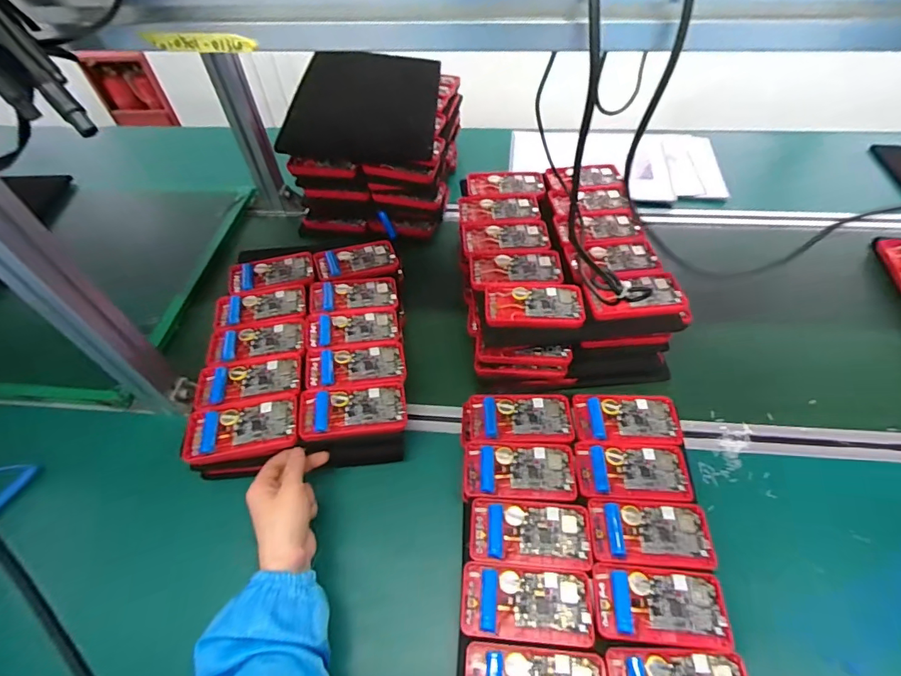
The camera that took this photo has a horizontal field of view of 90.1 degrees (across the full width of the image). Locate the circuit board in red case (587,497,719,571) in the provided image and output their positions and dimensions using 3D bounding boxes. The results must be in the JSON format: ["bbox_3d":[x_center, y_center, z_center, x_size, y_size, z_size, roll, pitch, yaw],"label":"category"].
[{"bbox_3d":[0.208,0.201,0.467,0.121,0.011,0.063,1,52,4],"label":"circuit board in red case"}]

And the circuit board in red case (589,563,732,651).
[{"bbox_3d":[0.200,0.254,0.428,0.122,0.012,0.064,2,52,5],"label":"circuit board in red case"}]

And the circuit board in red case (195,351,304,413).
[{"bbox_3d":[-0.246,0.050,0.554,0.124,0.020,0.064,-15,53,-9],"label":"circuit board in red case"}]

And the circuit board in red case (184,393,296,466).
[{"bbox_3d":[-0.237,0.105,0.513,0.126,0.019,0.075,-13,53,-7],"label":"circuit board in red case"}]

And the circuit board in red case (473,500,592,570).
[{"bbox_3d":[0.083,0.203,0.469,0.122,0.014,0.062,1,52,3],"label":"circuit board in red case"}]

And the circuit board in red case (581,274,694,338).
[{"bbox_3d":[0.242,-0.039,0.588,0.133,0.046,0.075,-10,52,-5],"label":"circuit board in red case"}]

